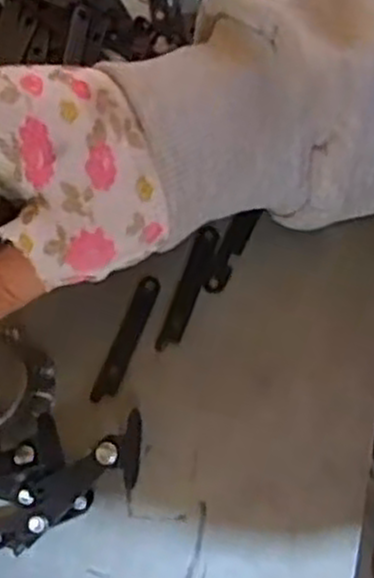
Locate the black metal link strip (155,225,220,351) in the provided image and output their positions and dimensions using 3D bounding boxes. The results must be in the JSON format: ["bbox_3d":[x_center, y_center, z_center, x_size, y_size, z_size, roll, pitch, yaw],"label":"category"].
[{"bbox_3d":[0.001,0.000,0.319,0.009,0.004,0.052,20,76,6],"label":"black metal link strip"}]

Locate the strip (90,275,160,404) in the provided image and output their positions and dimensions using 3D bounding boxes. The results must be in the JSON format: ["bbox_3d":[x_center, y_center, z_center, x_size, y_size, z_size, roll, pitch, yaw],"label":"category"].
[{"bbox_3d":[-0.024,0.020,0.315,0.009,0.004,0.053,22,77,6],"label":"strip"}]

